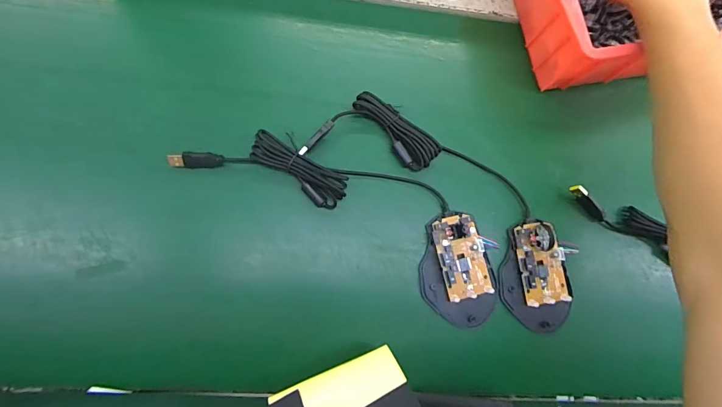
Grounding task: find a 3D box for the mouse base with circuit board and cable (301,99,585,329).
[{"bbox_3d":[0.094,0.000,0.367,0.301,0.026,0.110,34,79,0],"label":"mouse base with circuit board and cable"}]

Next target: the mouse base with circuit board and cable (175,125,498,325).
[{"bbox_3d":[-0.004,0.000,0.354,0.324,0.023,0.100,30,80,-2],"label":"mouse base with circuit board and cable"}]

